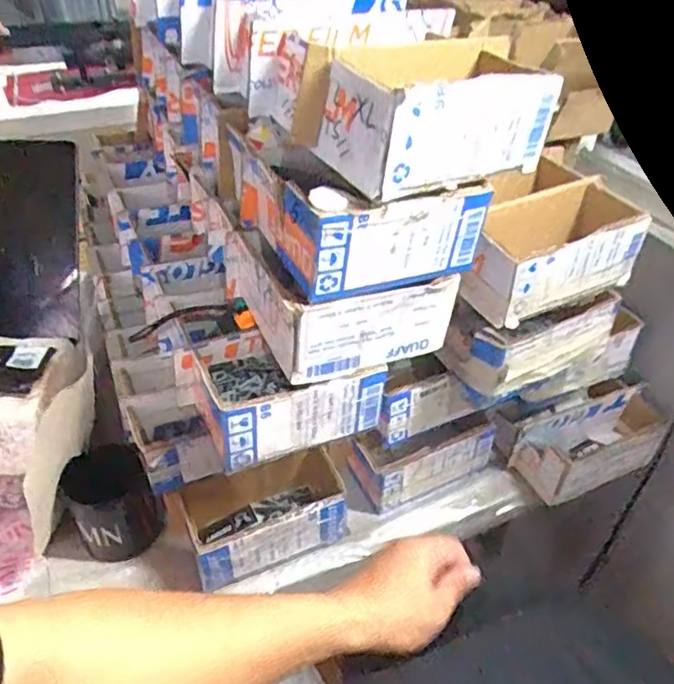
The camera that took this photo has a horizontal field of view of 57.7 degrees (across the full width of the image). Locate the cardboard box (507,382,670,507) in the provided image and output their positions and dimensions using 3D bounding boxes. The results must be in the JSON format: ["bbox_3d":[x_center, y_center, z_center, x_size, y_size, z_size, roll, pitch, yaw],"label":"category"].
[{"bbox_3d":[0.295,0.116,0.708,0.175,0.072,0.079,-16,43,-20],"label":"cardboard box"}]

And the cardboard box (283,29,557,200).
[{"bbox_3d":[0.077,-0.167,0.447,0.185,0.073,0.088,-20,44,-25],"label":"cardboard box"}]

